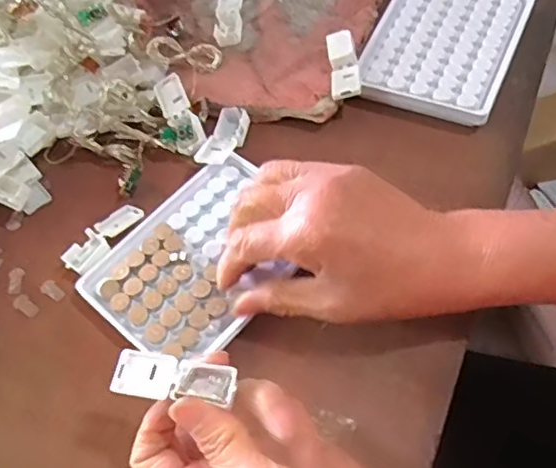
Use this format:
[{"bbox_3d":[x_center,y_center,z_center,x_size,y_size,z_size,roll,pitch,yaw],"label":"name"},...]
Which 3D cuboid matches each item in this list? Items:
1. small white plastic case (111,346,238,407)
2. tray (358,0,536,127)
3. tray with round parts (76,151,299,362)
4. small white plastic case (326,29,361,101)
[{"bbox_3d":[-0.046,0.064,0.272,0.056,0.011,0.021,4,60,11],"label":"small white plastic case"},{"bbox_3d":[0.117,-0.137,0.431,0.095,0.015,0.130,20,64,17],"label":"tray"},{"bbox_3d":[-0.047,0.011,0.363,0.102,0.016,0.126,37,67,20],"label":"tray with round parts"},{"bbox_3d":[0.044,-0.112,0.415,0.019,0.017,0.054,-6,59,3],"label":"small white plastic case"}]

